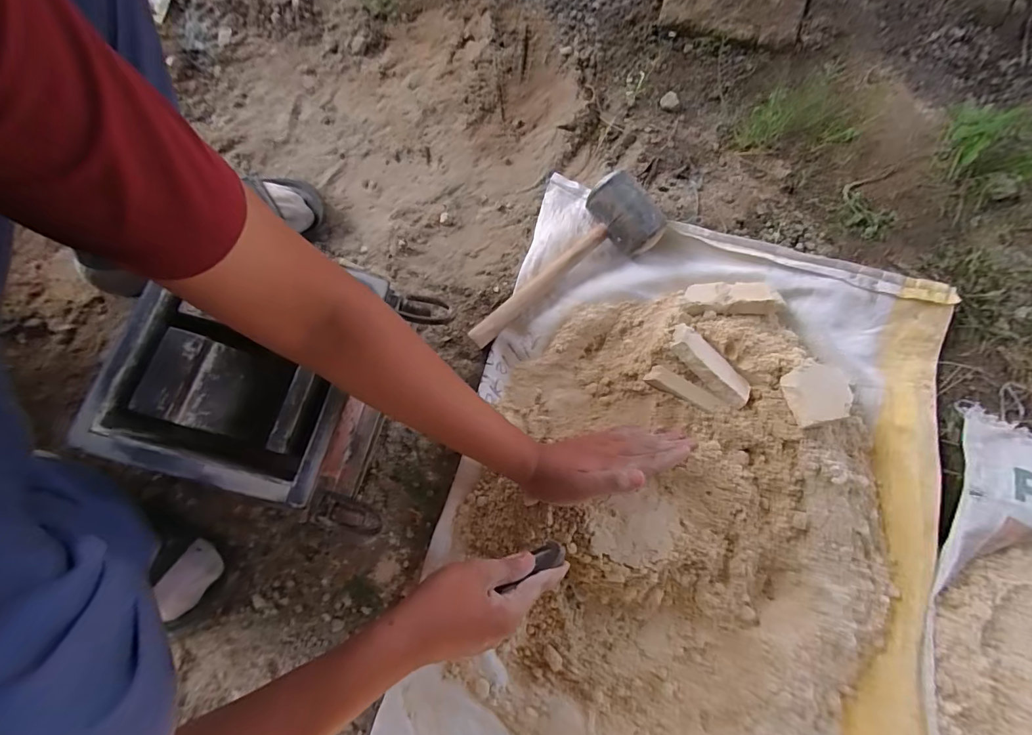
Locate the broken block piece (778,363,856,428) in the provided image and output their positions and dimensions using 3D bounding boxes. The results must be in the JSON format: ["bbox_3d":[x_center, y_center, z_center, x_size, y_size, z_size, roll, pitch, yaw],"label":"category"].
[{"bbox_3d":[0.339,0.027,0.486,0.086,0.026,0.064,-9,62,-16],"label":"broken block piece"}]

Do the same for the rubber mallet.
[{"bbox_3d":[0.051,-0.142,0.561,0.270,0.075,0.099,-30,76,-6],"label":"rubber mallet"}]

